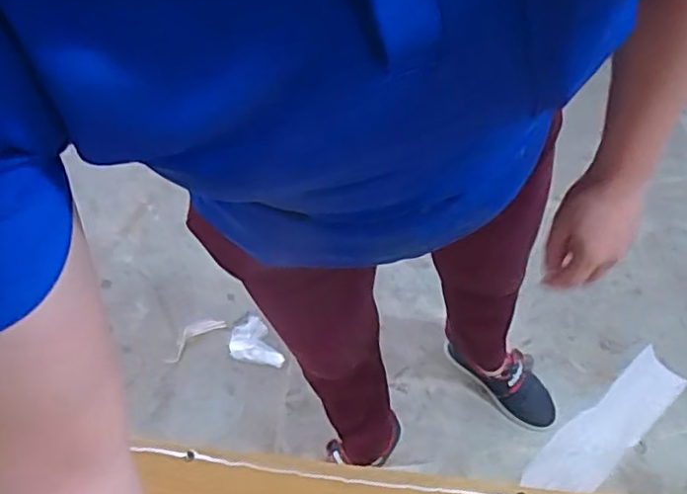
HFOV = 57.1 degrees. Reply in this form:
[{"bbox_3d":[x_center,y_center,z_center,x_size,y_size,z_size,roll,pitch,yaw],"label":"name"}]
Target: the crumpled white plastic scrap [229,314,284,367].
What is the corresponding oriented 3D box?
[{"bbox_3d":[-0.197,0.220,1.383,0.093,0.016,0.146,-31,57,-16],"label":"crumpled white plastic scrap"}]

